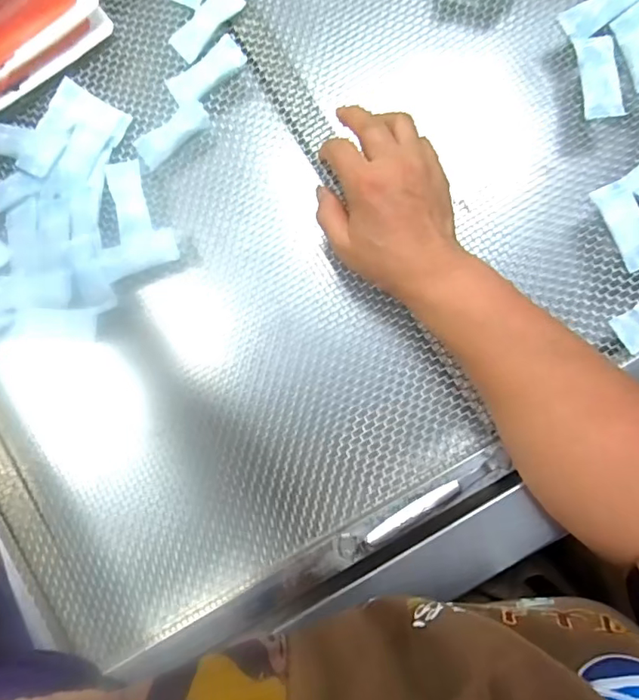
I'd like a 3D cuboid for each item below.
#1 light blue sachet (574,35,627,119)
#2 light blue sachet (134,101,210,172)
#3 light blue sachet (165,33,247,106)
[{"bbox_3d":[0.221,-0.216,0.402,0.029,0.005,0.067,-6,86,4],"label":"light blue sachet"},{"bbox_3d":[-0.127,-0.185,0.437,0.069,0.004,0.027,-36,85,2],"label":"light blue sachet"},{"bbox_3d":[-0.096,-0.235,0.430,0.068,0.009,0.028,-33,85,2],"label":"light blue sachet"}]

